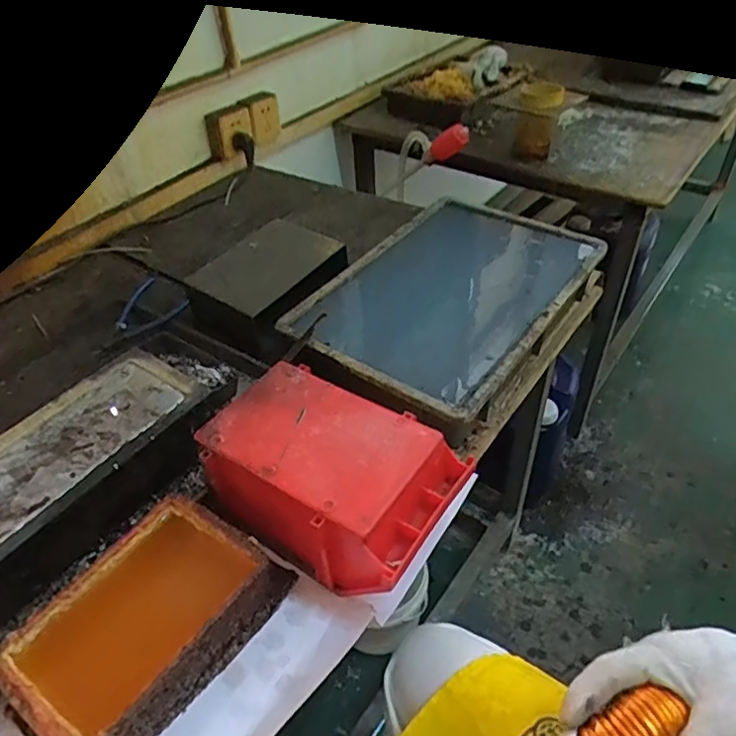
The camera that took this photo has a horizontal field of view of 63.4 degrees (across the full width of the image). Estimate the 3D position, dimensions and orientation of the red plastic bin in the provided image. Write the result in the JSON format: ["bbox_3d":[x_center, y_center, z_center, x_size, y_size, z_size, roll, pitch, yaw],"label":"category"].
[{"bbox_3d":[-0.035,0.105,0.592,0.233,0.096,0.151,22,48,26],"label":"red plastic bin"}]

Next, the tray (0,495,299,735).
[{"bbox_3d":[-0.191,0.222,0.522,0.132,0.064,0.219,24,49,28],"label":"tray"}]

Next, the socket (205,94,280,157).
[{"bbox_3d":[-0.258,-0.518,1.296,0.048,0.109,0.187,31,53,32],"label":"socket"}]

